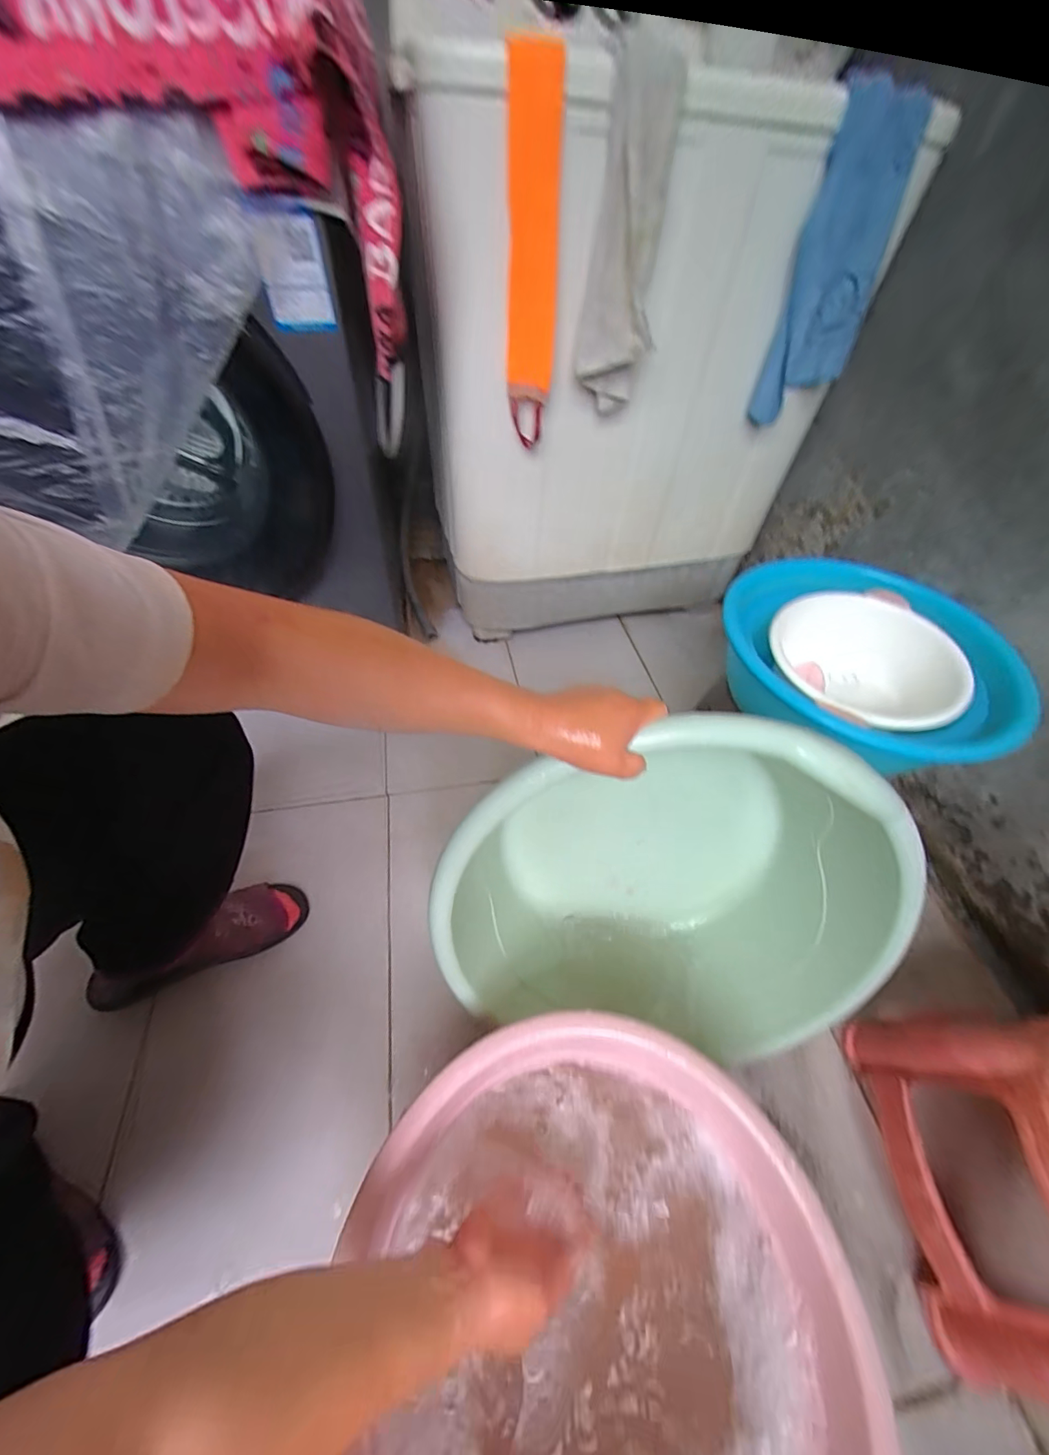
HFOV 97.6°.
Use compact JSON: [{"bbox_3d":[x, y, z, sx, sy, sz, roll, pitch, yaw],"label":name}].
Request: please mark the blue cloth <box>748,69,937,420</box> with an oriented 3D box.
[{"bbox_3d":[0.418,-0.599,0.617,0.153,0.318,0.031,-23,57,-8],"label":"blue cloth"}]

